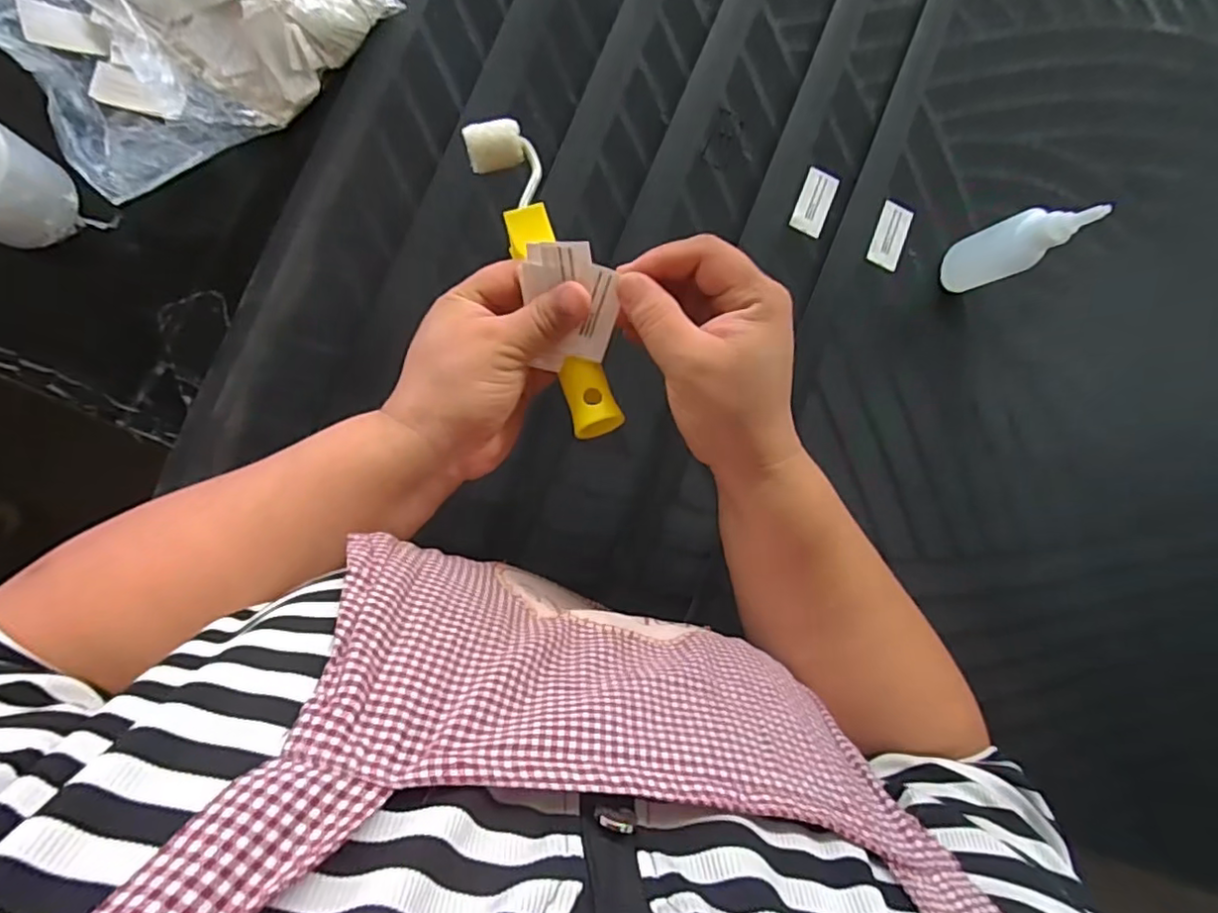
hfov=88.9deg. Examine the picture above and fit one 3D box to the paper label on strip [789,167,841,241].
[{"bbox_3d":[0.163,-0.201,0.491,0.025,0.004,0.053,21,84,-1],"label":"paper label on strip"}]

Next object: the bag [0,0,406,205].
[{"bbox_3d":[-0.281,-0.293,0.399,0.226,0.047,0.175,-42,95,-8],"label":"bag"}]

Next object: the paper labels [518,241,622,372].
[{"bbox_3d":[-0.020,-0.078,0.321,0.045,0.010,0.063,-2,114,-1],"label":"paper labels"}]

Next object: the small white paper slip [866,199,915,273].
[{"bbox_3d":[0.225,-0.176,0.495,0.025,0.004,0.052,20,86,1],"label":"small white paper slip"}]

